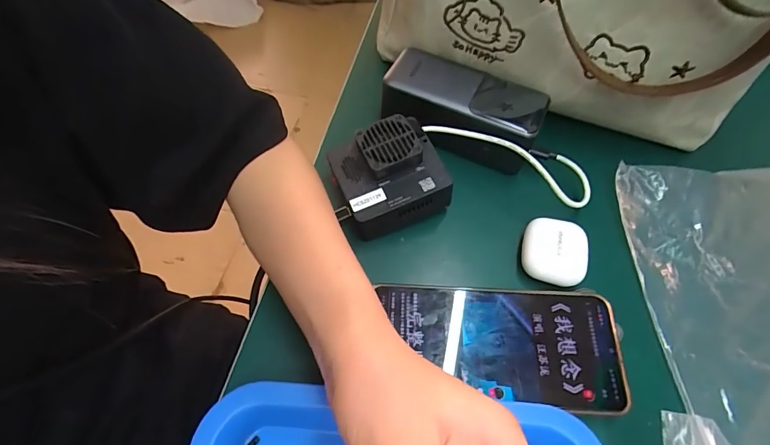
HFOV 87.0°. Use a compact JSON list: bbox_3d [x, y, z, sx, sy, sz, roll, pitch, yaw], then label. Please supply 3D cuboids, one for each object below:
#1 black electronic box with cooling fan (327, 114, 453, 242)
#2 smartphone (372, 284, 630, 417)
[{"bbox_3d":[0.003,-0.036,0.304,0.074,0.045,0.067,-19,62,-13],"label":"black electronic box with cooling fan"},{"bbox_3d":[0.075,0.078,0.262,0.149,0.010,0.072,4,60,0],"label":"smartphone"}]

